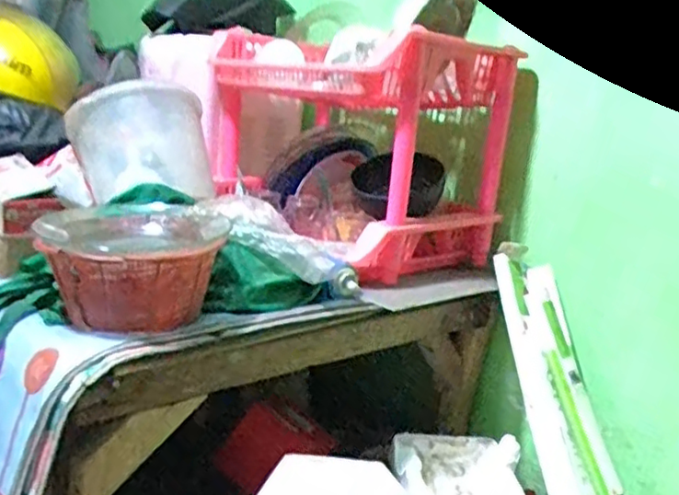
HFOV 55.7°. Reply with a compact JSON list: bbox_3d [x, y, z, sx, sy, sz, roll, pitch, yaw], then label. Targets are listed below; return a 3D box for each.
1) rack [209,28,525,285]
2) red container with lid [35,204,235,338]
[{"bbox_3d":[0.004,-0.169,1.082,0.312,0.336,0.446,-7,17,-44],"label":"rack"},{"bbox_3d":[-0.234,0.023,0.733,0.196,0.108,0.195,0,13,-19],"label":"red container with lid"}]

